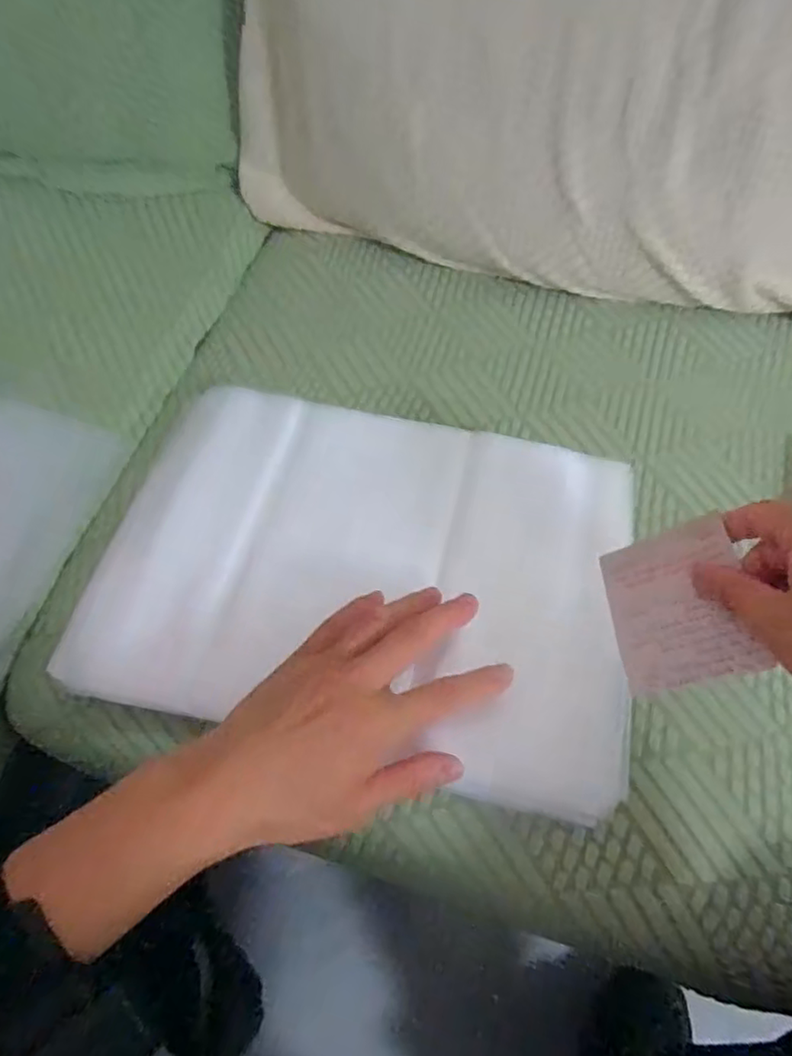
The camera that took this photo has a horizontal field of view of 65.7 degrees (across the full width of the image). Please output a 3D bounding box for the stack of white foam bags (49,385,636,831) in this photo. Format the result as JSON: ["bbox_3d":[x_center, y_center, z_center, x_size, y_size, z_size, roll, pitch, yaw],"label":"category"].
[{"bbox_3d":[-0.021,0.027,0.437,0.358,0.025,0.254,12,62,7],"label":"stack of white foam bags"}]

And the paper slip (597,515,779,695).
[{"bbox_3d":[0.165,0.043,0.361,0.074,0.009,0.098,-23,48,30],"label":"paper slip"}]

